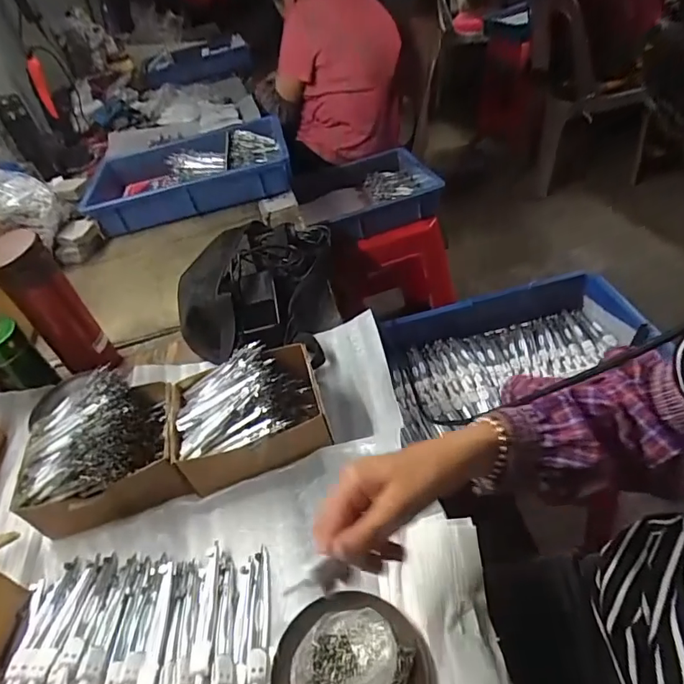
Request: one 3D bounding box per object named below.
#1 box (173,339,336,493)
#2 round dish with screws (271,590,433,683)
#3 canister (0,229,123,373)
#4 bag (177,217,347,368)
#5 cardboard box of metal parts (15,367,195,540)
[{"bbox_3d":[-0.104,0.077,0.542,0.162,0.086,0.133,-17,43,-4],"label":"box"},{"bbox_3d":[0.006,0.250,0.366,0.116,0.032,0.114,-8,43,8],"label":"round dish with screws"},{"bbox_3d":[-0.383,-0.040,0.646,0.080,0.207,0.067,-35,47,-22],"label":"canister"},{"bbox_3d":[-0.120,-0.081,0.722,0.226,0.098,0.238,-1,45,15],"label":"bag"},{"bbox_3d":[-0.260,0.113,0.530,0.159,0.094,0.142,-19,43,-6],"label":"cardboard box of metal parts"}]

